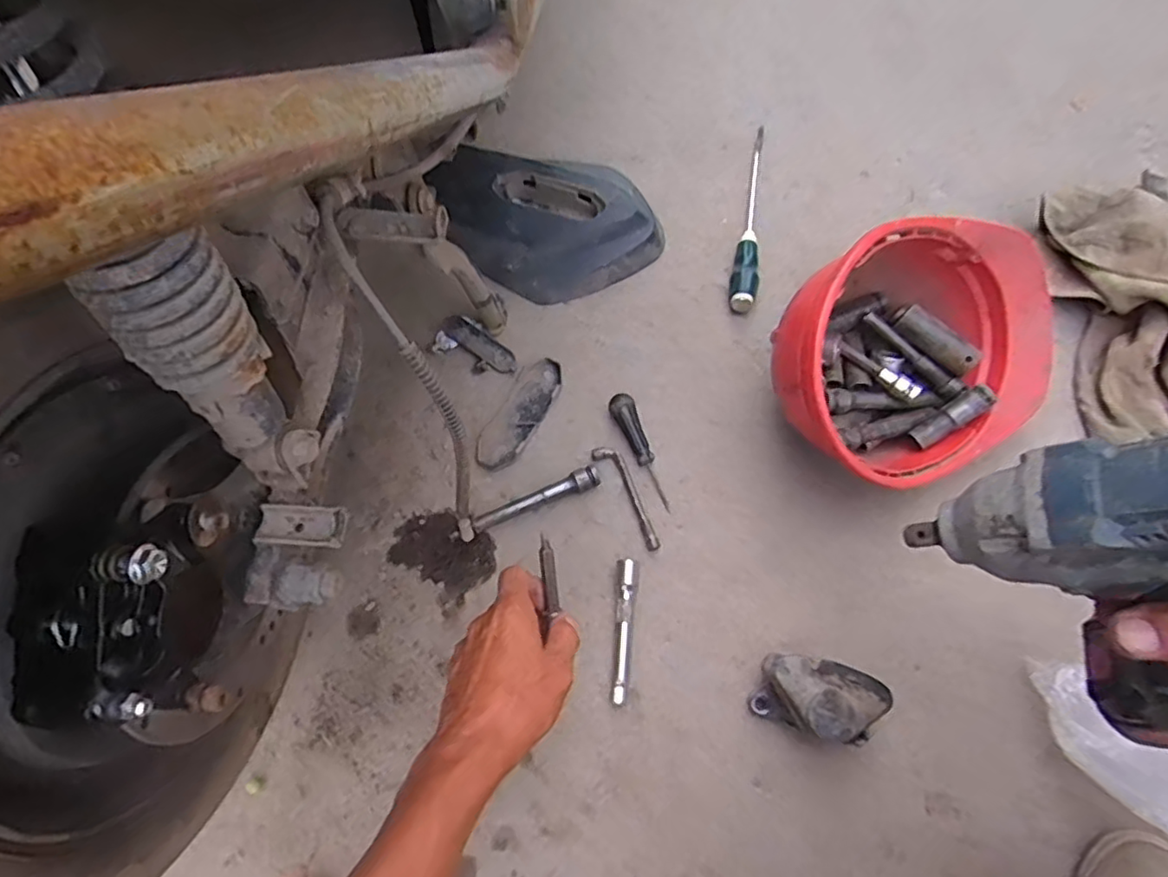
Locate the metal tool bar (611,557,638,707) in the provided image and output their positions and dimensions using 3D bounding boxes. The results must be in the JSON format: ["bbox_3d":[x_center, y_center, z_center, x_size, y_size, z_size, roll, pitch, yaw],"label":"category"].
[{"bbox_3d":[0.035,0.173,0.574,0.017,0.016,0.124,4,67,5],"label":"metal tool bar"}]

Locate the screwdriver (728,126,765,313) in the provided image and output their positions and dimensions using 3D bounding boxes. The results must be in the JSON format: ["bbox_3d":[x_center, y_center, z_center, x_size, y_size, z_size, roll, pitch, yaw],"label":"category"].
[{"bbox_3d":[0.197,-0.274,0.750,0.027,0.032,0.281,8,68,6],"label":"screwdriver"}]

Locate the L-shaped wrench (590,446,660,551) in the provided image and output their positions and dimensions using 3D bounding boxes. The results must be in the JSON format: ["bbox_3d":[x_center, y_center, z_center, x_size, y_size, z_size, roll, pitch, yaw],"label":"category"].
[{"bbox_3d":[0.045,0.055,0.623,0.024,0.007,0.115,-28,68,-9],"label":"L-shaped wrench"}]

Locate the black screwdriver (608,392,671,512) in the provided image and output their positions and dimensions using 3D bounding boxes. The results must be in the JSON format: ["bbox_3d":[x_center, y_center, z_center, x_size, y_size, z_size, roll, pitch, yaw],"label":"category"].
[{"bbox_3d":[0.054,0.011,0.637,0.025,0.022,0.125,-18,67,-4],"label":"black screwdriver"}]

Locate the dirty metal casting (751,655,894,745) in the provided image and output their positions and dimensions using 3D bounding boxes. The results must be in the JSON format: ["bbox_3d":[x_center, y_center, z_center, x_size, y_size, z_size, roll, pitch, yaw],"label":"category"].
[{"bbox_3d":[0.193,0.214,0.524,0.098,0.065,0.062,11,68,8],"label":"dirty metal casting"}]

